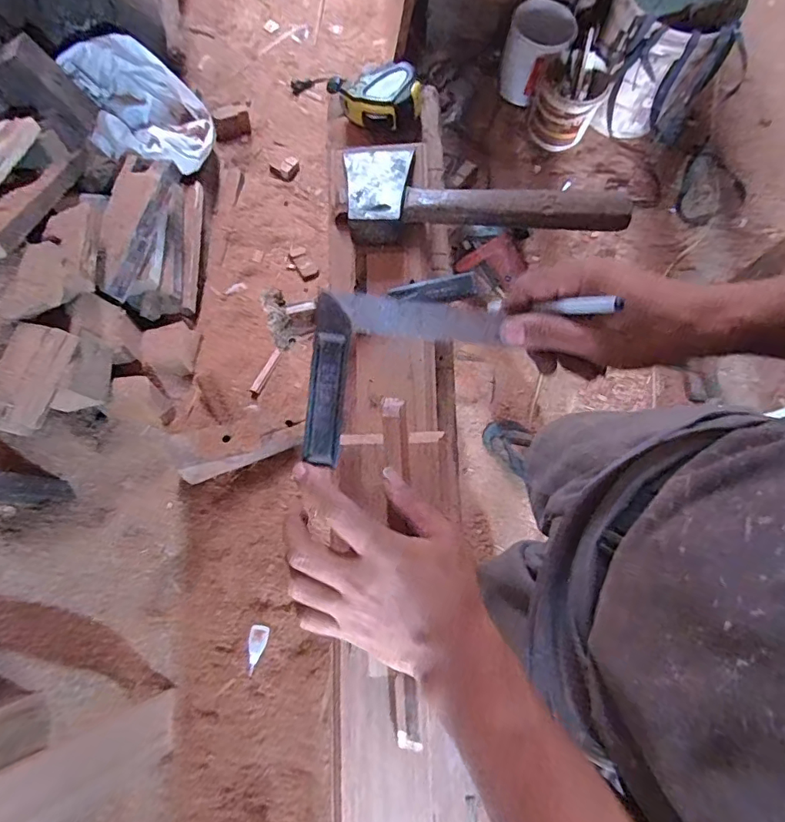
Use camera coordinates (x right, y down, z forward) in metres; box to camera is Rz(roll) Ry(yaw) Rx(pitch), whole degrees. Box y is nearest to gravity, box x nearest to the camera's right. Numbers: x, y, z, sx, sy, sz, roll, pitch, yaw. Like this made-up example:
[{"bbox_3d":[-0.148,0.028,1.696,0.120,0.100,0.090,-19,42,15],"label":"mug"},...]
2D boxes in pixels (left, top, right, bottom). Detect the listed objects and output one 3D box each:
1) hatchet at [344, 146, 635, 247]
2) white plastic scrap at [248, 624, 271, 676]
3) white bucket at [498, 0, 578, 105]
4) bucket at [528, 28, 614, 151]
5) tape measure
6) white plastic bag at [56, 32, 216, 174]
[{"bbox_3d":[0.088,-0.220,0.496,0.261,0.032,0.111,0,76,0],"label":"hatchet"},{"bbox_3d":[-0.253,0.444,0.947,0.032,0.022,0.088,10,77,3],"label":"white plastic scrap"},{"bbox_3d":[0.418,-1.054,1.510,0.183,0.185,0.196,23,78,6],"label":"white bucket"},{"bbox_3d":[0.510,-0.908,1.497,0.183,0.205,0.173,0,76,0],"label":"bucket"},{"bbox_3d":[-0.012,-0.347,0.568,0.093,0.039,0.067,24,78,6],"label":"tape measure"},{"bbox_3d":[-0.621,-0.746,1.288,0.272,0.223,0.275,-19,77,-4],"label":"white plastic bag"}]

